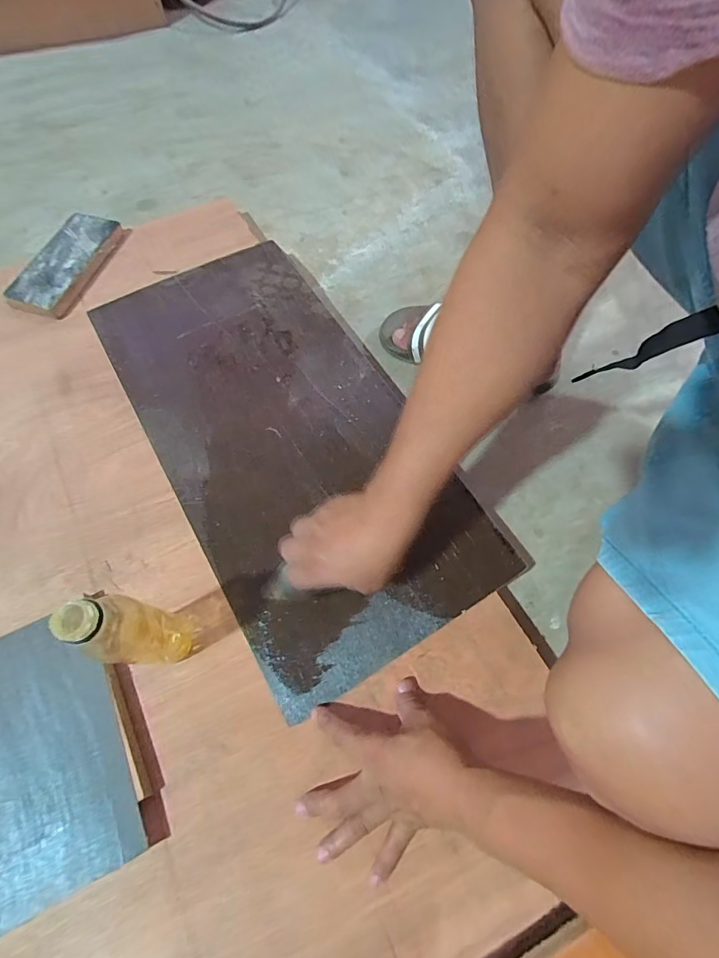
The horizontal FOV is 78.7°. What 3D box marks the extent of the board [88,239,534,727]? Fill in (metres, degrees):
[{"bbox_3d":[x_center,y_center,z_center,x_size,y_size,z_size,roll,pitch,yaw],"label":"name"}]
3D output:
[{"bbox_3d":[-0.104,-0.072,0.573,0.303,0.018,0.630,-30,68,-13],"label":"board"}]

